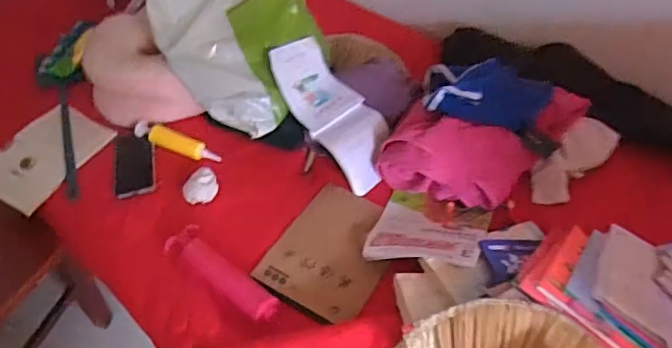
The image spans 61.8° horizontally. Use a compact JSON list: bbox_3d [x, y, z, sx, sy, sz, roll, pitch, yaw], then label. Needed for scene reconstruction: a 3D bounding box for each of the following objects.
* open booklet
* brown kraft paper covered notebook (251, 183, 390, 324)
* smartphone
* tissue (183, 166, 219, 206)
[{"bbox_3d":[0.000,-0.114,1.052,0.134,0.048,0.301,-32,85,-26],"label":"open booklet"},{"bbox_3d":[-0.002,0.120,0.935,0.185,0.014,0.248,24,51,19],"label":"brown kraft paper covered notebook"},{"bbox_3d":[-0.377,-0.018,1.055,0.074,0.006,0.132,-11,63,-1],"label":"smartphone"},{"bbox_3d":[-0.242,0.021,1.005,0.059,0.034,0.055,-15,50,-14],"label":"tissue"}]

